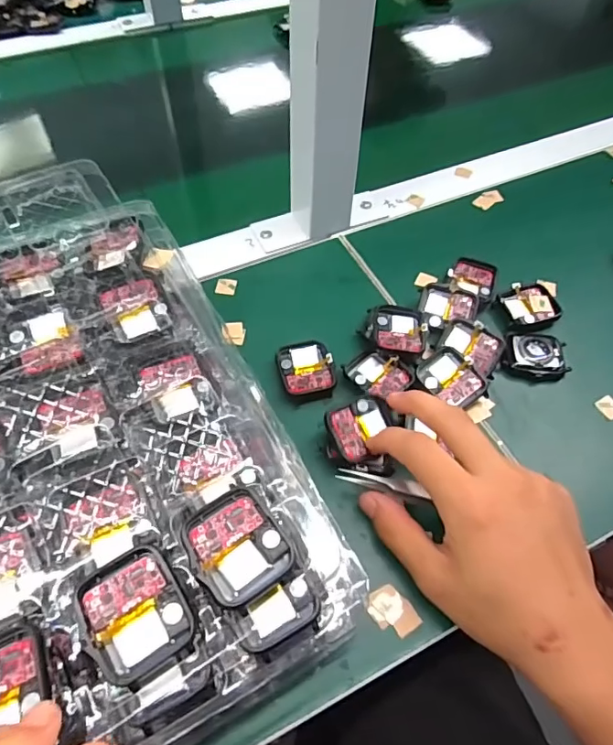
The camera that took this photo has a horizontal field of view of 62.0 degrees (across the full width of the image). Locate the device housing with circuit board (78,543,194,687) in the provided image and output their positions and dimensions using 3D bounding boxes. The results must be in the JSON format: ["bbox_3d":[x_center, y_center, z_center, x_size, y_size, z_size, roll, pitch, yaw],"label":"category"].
[{"bbox_3d":[-0.068,0.094,0.200,0.037,0.011,0.042,-28,60,-19],"label":"device housing with circuit board"}]

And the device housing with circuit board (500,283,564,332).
[{"bbox_3d":[0.174,-0.051,0.398,0.041,0.012,0.038,-13,57,-10],"label":"device housing with circuit board"}]

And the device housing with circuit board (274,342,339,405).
[{"bbox_3d":[0.000,-0.002,0.360,0.038,0.011,0.043,-10,56,-8],"label":"device housing with circuit board"}]

